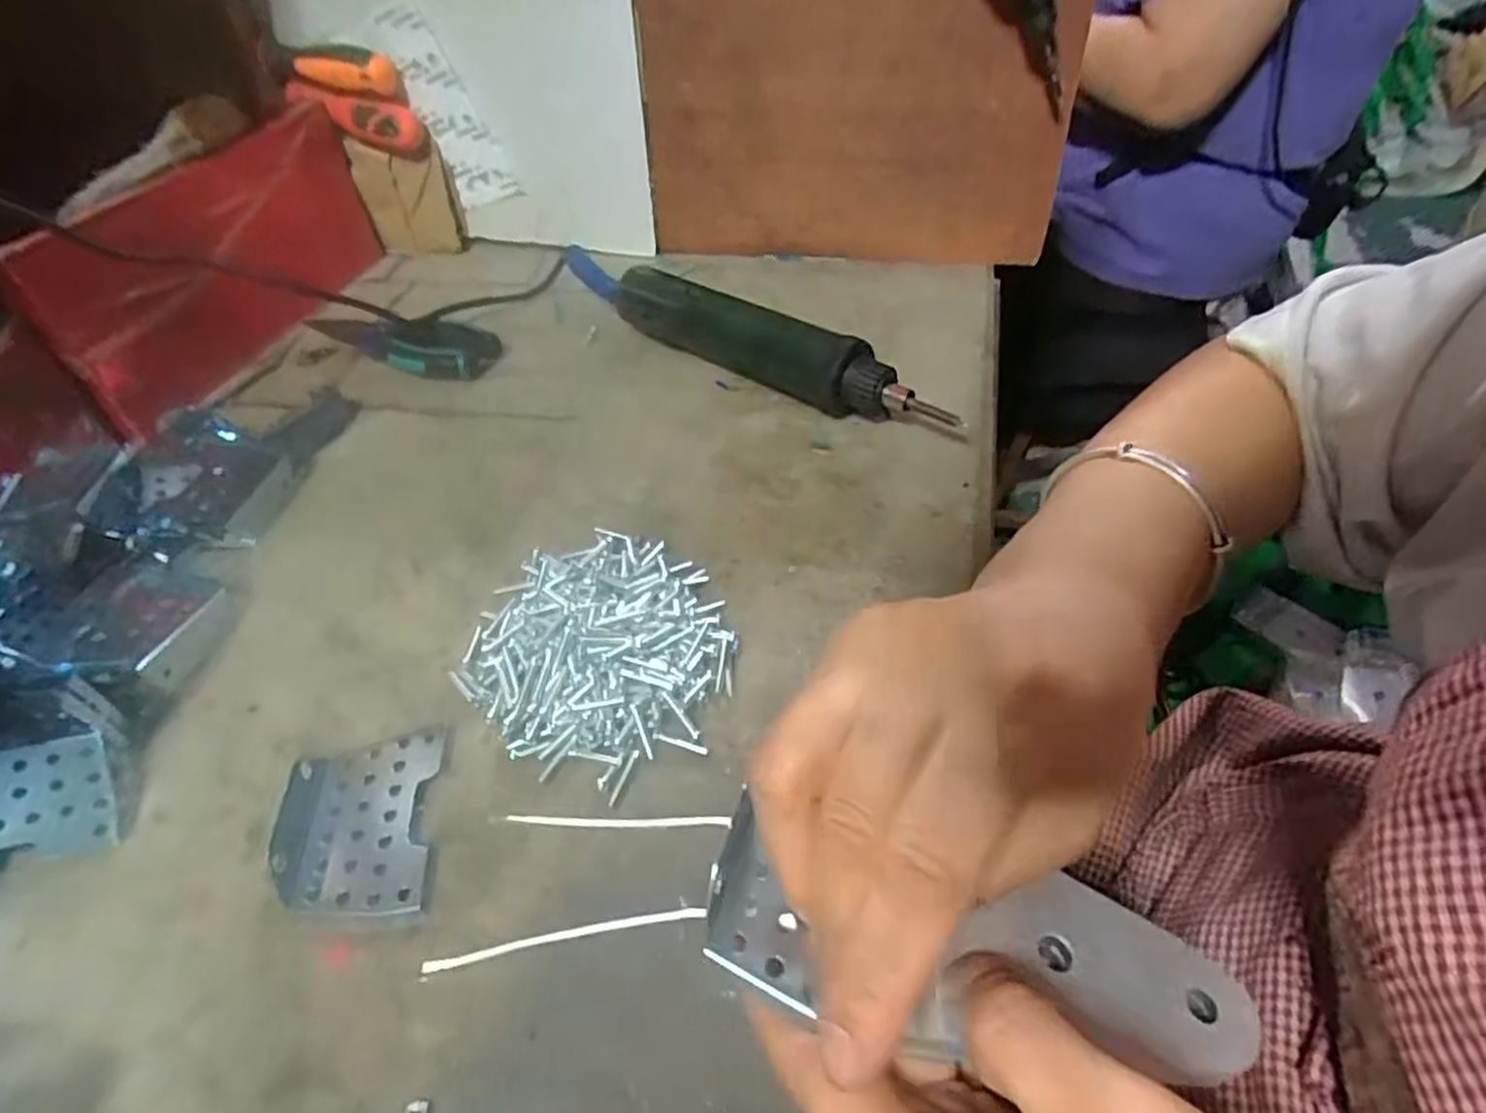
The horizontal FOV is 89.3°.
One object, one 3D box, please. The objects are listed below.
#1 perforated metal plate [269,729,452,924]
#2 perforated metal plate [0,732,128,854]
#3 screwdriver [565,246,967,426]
[{"bbox_3d":[-0.140,0.098,0.273,0.056,0.006,0.070,-7,46,-4],"label":"perforated metal plate"},{"bbox_3d":[-0.267,0.089,0.275,0.069,0.004,0.042,0,62,-21],"label":"perforated metal plate"},{"bbox_3d":[-0.002,-0.131,0.458,0.268,0.044,0.034,28,54,27],"label":"screwdriver"}]

